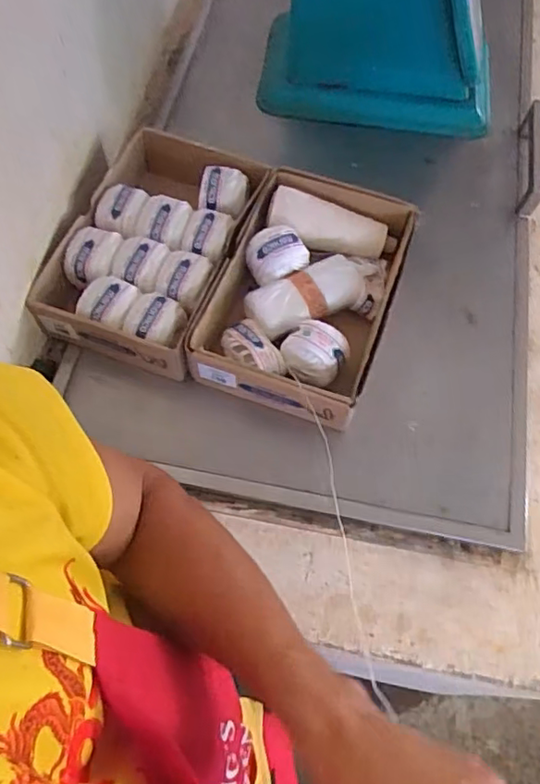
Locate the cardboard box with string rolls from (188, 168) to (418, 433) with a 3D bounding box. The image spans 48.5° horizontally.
[{"bbox_3d":[0.046,-0.124,0.725,0.200,0.084,0.301,19,66,7],"label":"cardboard box with string rolls"}]

